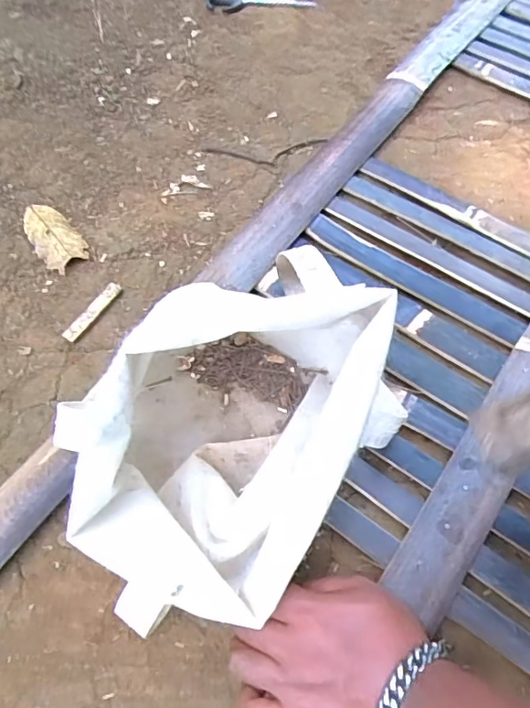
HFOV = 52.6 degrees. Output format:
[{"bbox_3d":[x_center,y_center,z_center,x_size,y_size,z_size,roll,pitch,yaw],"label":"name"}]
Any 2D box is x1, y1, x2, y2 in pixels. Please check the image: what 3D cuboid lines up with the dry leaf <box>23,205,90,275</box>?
[{"bbox_3d":[-0.220,-0.123,0.561,0.046,0.016,0.084,-35,67,-17],"label":"dry leaf"}]

